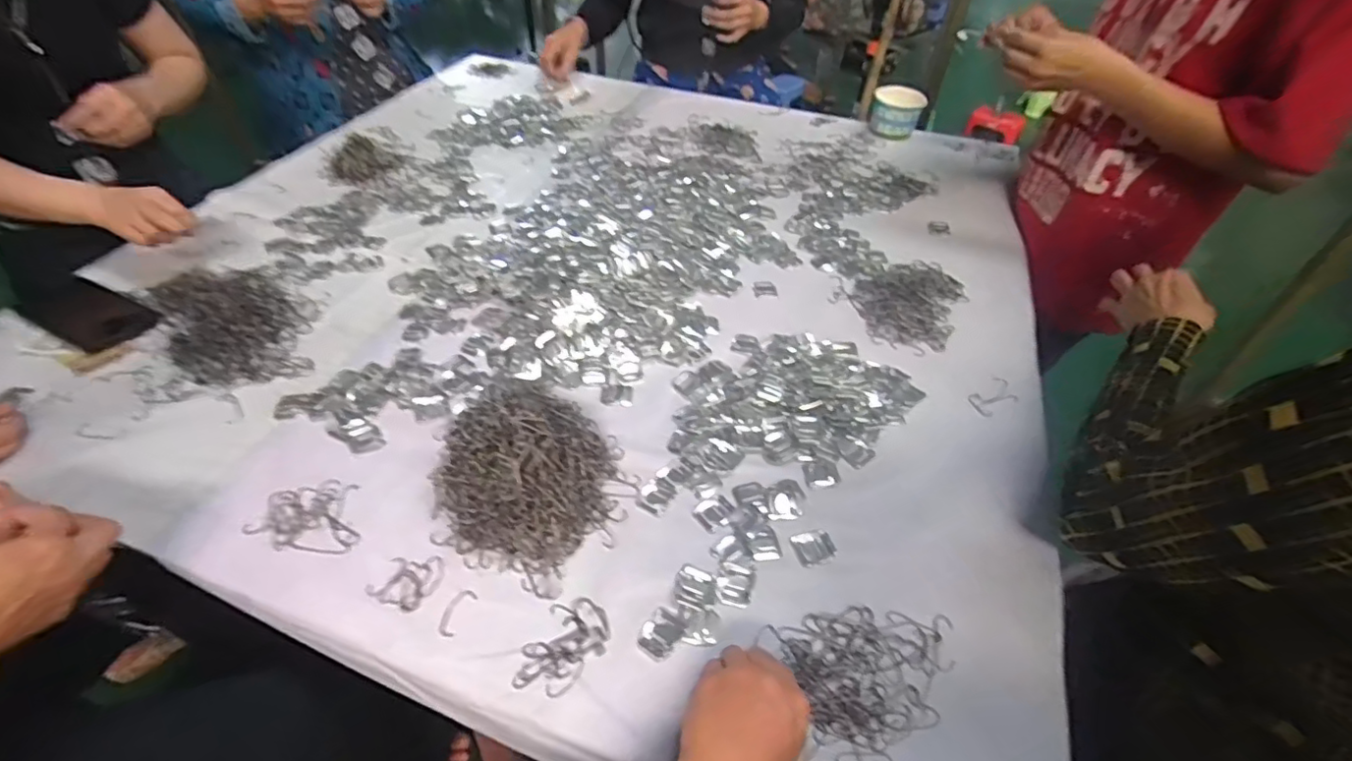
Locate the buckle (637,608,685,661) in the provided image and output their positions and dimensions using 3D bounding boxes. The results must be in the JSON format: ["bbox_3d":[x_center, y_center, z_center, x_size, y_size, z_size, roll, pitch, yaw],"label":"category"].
[{"bbox_3d":[-0.013,0.207,0.490,0.030,0.004,0.037,27,51,21],"label":"buckle"}]

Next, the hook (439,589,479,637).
[{"bbox_3d":[-0.187,0.195,0.507,0.019,0.004,0.040,19,49,14],"label":"hook"}]

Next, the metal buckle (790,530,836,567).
[{"bbox_3d":[0.128,0.154,0.558,0.037,0.004,0.031,-9,48,-12],"label":"metal buckle"}]

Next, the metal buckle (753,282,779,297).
[{"bbox_3d":[0.124,-0.129,0.836,0.033,0.004,0.032,0,47,-3],"label":"metal buckle"}]

